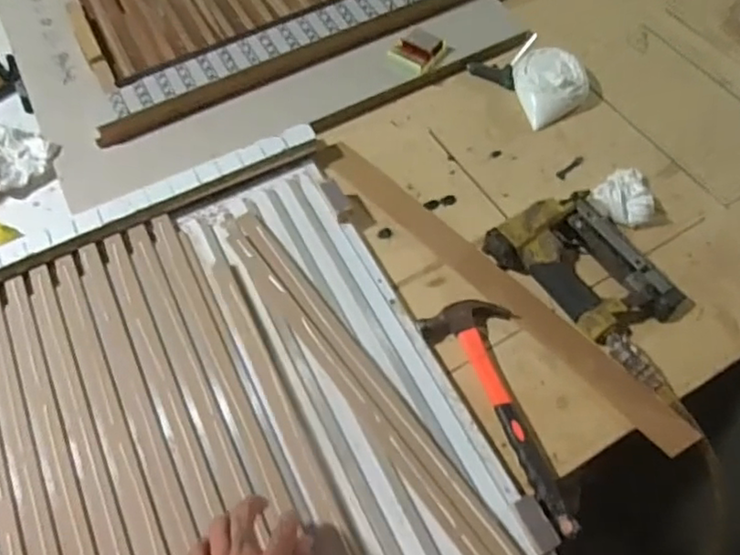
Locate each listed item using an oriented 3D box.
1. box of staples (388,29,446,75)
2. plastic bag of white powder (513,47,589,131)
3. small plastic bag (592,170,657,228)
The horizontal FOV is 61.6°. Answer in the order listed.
[{"bbox_3d":[0.070,-0.328,0.885,0.055,0.020,0.072,33,68,20],"label":"box of staples"},{"bbox_3d":[0.256,-0.270,0.866,0.099,0.043,0.125,-3,61,2],"label":"plastic bag of white powder"},{"bbox_3d":[0.321,-0.099,0.772,0.072,0.027,0.070,-40,66,-17],"label":"small plastic bag"}]

